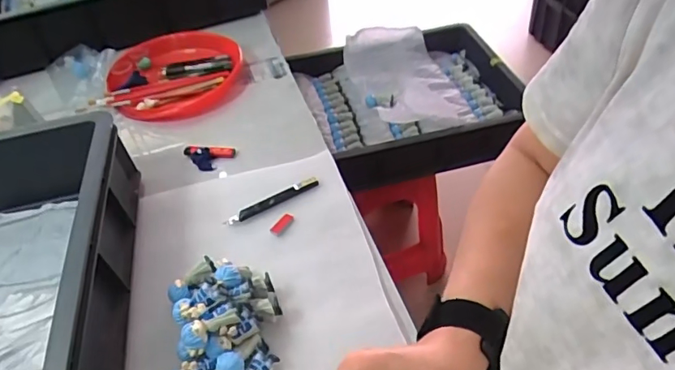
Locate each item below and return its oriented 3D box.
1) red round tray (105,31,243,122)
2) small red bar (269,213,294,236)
[{"bbox_3d":[-0.305,-0.213,0.913,0.246,0.047,0.244,-3,45,3],"label":"red round tray"},{"bbox_3d":[-0.073,0.052,0.650,0.017,0.007,0.035,27,54,29],"label":"small red bar"}]

